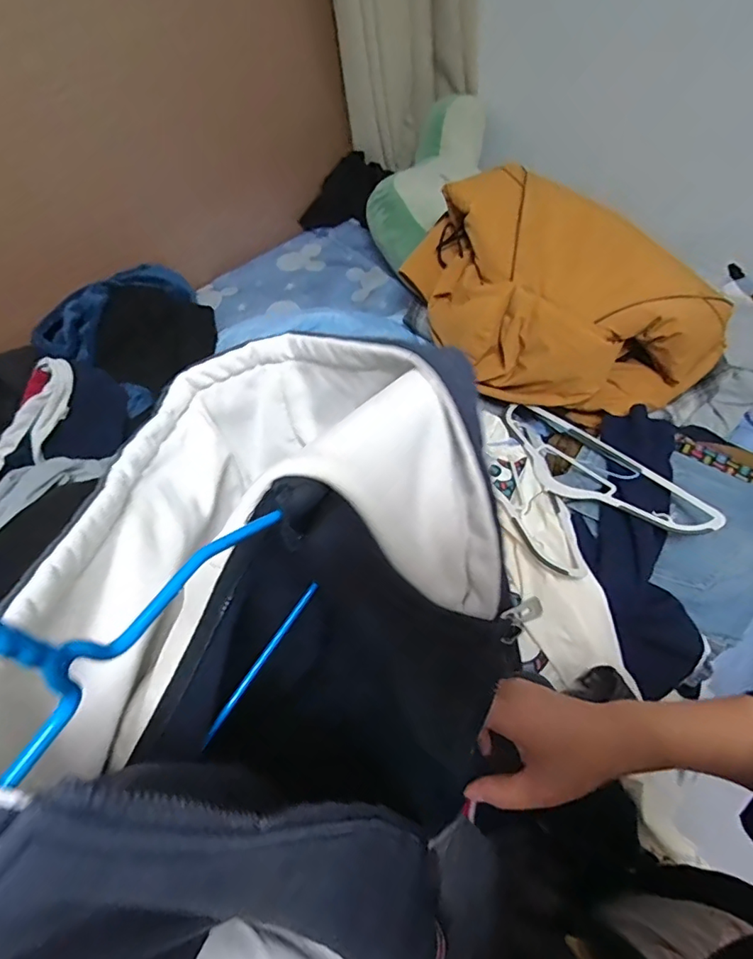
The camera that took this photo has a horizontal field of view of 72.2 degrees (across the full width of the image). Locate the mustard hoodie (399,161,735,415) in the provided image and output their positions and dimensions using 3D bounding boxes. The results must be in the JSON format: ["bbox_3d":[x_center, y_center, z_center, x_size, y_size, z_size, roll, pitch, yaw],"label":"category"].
[{"bbox_3d":[0.327,-0.336,0.955,0.570,0.241,0.326,35,66,22],"label":"mustard hoodie"}]

